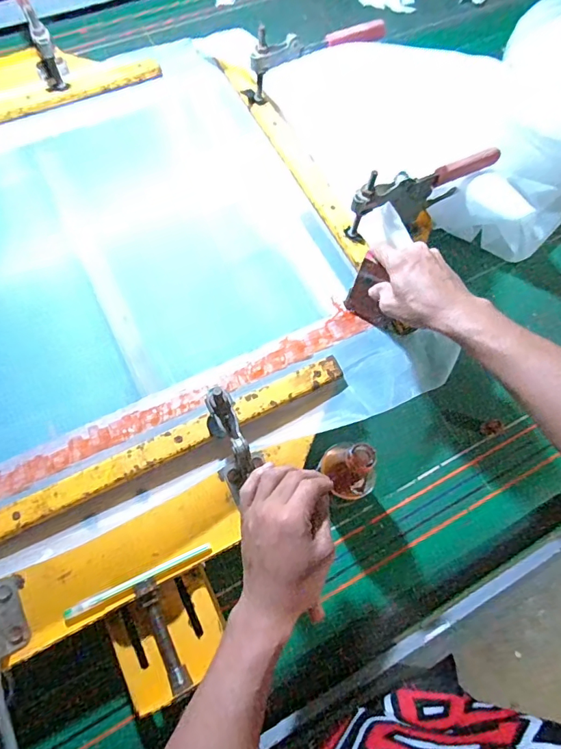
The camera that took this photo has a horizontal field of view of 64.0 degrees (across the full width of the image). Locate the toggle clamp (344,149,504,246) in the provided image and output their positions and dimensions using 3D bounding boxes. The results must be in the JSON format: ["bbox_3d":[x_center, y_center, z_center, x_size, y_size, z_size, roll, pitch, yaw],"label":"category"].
[{"bbox_3d":[0.201,-0.247,0.608,0.230,0.110,0.032,-25,72,-12],"label":"toggle clamp"}]

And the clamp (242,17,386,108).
[{"bbox_3d":[0.055,-0.488,0.689,0.222,0.095,0.030,-17,71,-9],"label":"clamp"}]

